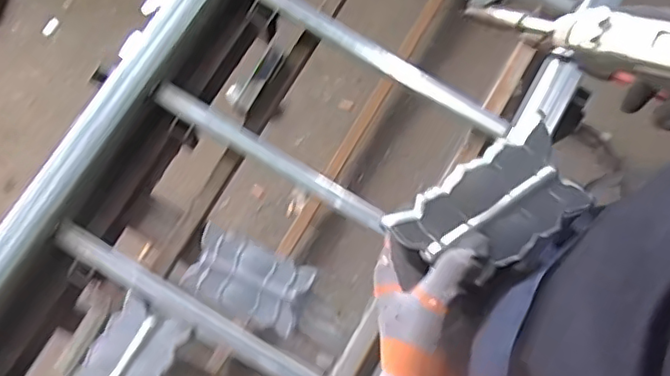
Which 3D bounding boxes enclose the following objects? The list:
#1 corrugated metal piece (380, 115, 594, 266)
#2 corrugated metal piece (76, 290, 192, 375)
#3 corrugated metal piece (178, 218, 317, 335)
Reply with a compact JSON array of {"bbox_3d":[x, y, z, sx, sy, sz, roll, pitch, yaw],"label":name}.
[{"bbox_3d":[0.113,0.016,0.431,0.127,0.009,0.078,-37,99,0],"label":"corrugated metal piece"},{"bbox_3d":[-0.214,0.183,0.605,0.075,0.013,0.136,31,78,3],"label":"corrugated metal piece"},{"bbox_3d":[-0.095,0.098,0.652,0.129,0.016,0.072,24,78,2],"label":"corrugated metal piece"}]

